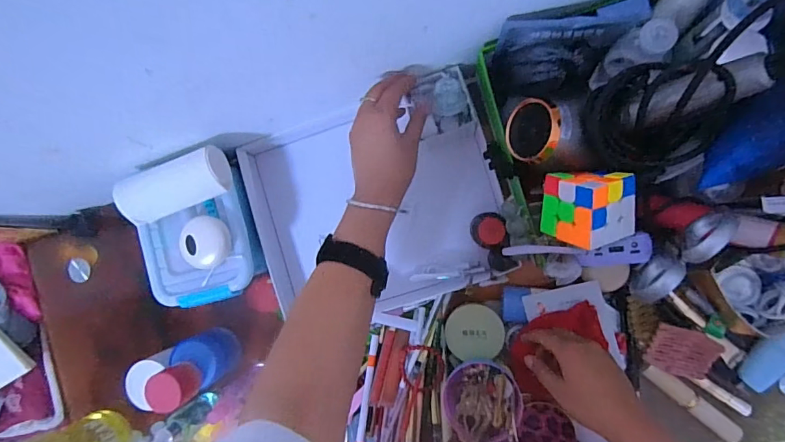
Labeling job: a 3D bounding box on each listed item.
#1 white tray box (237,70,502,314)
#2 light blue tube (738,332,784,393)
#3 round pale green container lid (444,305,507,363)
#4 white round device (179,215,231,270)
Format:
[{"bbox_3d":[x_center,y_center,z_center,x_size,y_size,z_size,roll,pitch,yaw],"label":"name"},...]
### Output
[{"bbox_3d":[-0.025,-0.019,0.572,0.303,0.087,0.253,-16,88,8],"label":"white tray box"},{"bbox_3d":[0.435,0.149,0.511,0.042,0.017,0.096,38,108,6],"label":"light blue tube"},{"bbox_3d":[0.102,0.137,0.562,0.069,0.015,0.064,0,91,9],"label":"round pale green container lid"},{"bbox_3d":[-0.213,0.023,0.521,0.050,0.032,0.058,-17,88,8],"label":"white round device"}]

